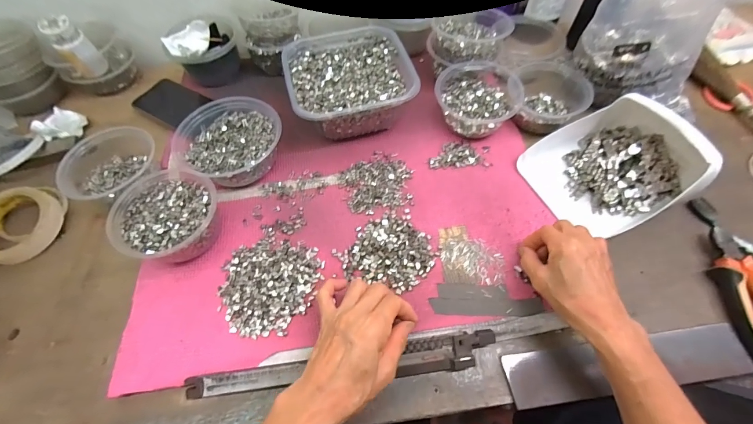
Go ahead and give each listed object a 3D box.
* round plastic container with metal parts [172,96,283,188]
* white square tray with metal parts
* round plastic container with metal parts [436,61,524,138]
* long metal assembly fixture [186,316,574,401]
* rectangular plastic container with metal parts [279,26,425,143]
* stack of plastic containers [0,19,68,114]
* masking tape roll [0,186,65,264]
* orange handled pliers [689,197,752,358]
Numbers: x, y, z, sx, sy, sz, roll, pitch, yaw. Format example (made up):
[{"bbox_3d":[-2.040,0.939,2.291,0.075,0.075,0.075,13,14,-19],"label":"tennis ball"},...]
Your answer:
[{"bbox_3d":[-0.197,-0.092,0.460,0.126,0.051,0.126,-1,59,1],"label":"round plastic container with metal parts"},{"bbox_3d":[0.302,-0.065,0.421,0.176,0.082,0.158,-25,62,-13],"label":"white square tray with metal parts"},{"bbox_3d":[0.148,-0.167,0.491,0.114,0.056,0.116,-1,59,1],"label":"round plastic container with metal parts"},{"bbox_3d":[0.004,0.151,0.344,0.389,0.018,0.040,-7,63,-2],"label":"long metal assembly fixture"},{"bbox_3d":[-0.042,-0.195,0.504,0.174,0.067,0.183,-14,61,-7],"label":"rectangular plastic container with metal parts"},{"bbox_3d":[-0.590,-0.235,0.533,0.121,0.107,0.116,34,66,19],"label":"stack of plastic containers"},{"bbox_3d":[-0.468,0.016,0.437,0.096,0.037,0.093,-1,59,1],"label":"masking tape roll"},{"bbox_3d":[0.415,0.072,0.382,0.053,0.032,0.196,3,59,3],"label":"orange handled pliers"}]

